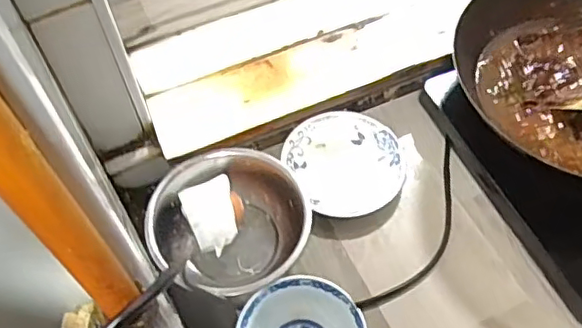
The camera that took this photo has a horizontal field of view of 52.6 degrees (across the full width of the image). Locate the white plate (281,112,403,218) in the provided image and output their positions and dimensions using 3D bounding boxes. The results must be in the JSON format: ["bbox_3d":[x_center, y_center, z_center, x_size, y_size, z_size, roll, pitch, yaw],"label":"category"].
[{"bbox_3d":[0.071,-0.004,0.752,0.137,0.024,0.139,0,58,1],"label":"white plate"}]

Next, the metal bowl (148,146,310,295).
[{"bbox_3d":[-0.066,0.071,0.676,0.174,0.069,0.162,0,58,1],"label":"metal bowl"}]

